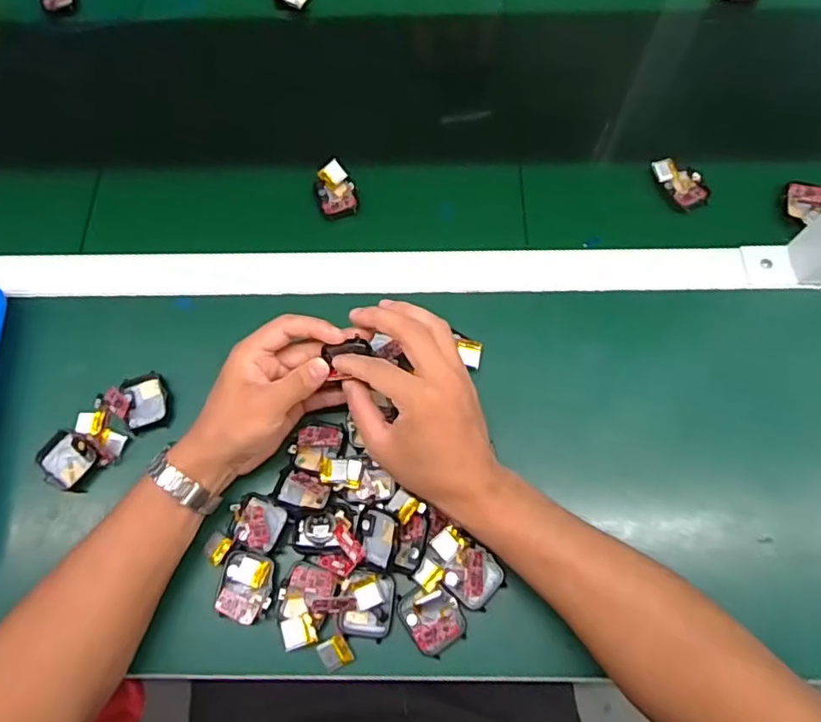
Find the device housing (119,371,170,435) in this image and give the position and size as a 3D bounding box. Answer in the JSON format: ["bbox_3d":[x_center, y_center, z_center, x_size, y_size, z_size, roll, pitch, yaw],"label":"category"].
[{"bbox_3d":[-0.213,0.033,0.468,0.035,0.014,0.047,-20,70,-7],"label":"device housing"}]

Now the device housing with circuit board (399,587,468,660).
[{"bbox_3d":[0.017,0.180,0.400,0.039,0.017,0.044,-30,72,-10],"label":"device housing with circuit board"}]

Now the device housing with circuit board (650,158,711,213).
[{"bbox_3d":[0.254,-0.166,0.536,0.036,0.018,0.055,-24,71,-8],"label":"device housing with circuit board"}]

